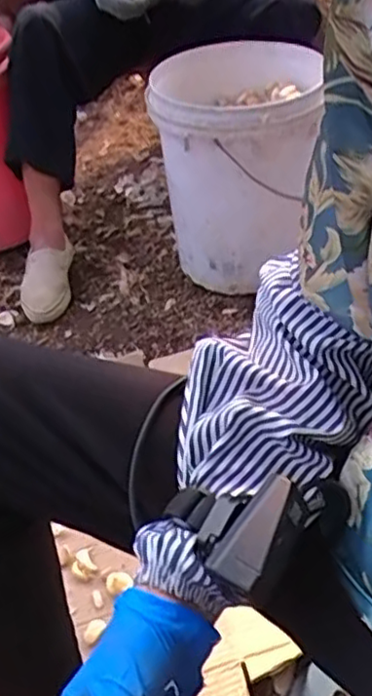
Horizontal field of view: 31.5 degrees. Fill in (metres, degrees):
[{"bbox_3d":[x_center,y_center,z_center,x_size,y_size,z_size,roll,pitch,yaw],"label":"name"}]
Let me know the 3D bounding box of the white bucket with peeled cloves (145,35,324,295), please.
[{"bbox_3d":[0.104,-0.356,1.285,0.284,0.350,0.340,2,44,10],"label":"white bucket with peeled cloves"}]

